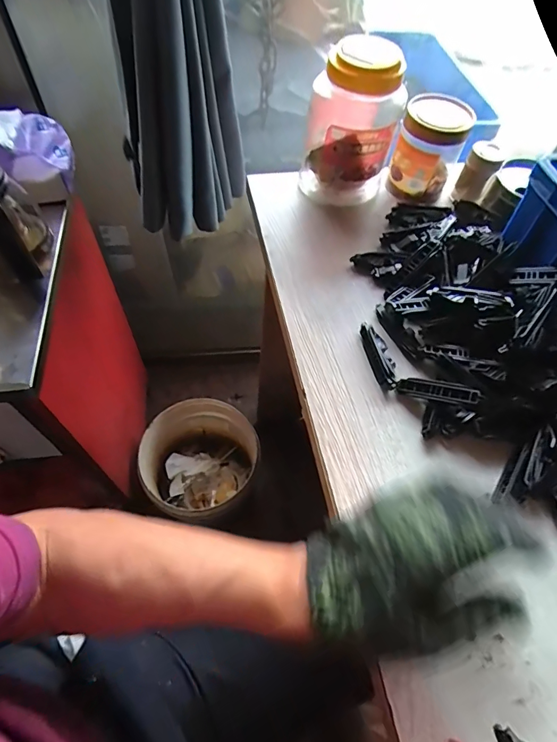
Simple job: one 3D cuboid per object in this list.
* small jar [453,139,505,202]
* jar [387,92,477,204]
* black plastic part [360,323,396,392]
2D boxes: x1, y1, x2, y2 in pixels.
[{"bbox_3d":[0.275,-0.271,0.570,0.041,0.068,0.036,35,62,17],"label":"small jar"},{"bbox_3d":[0.200,-0.297,0.557,0.081,0.121,0.078,2,58,-3],"label":"jar"},{"bbox_3d":[0.108,-0.016,0.437,0.022,0.016,0.079,-10,59,-10],"label":"black plastic part"}]

